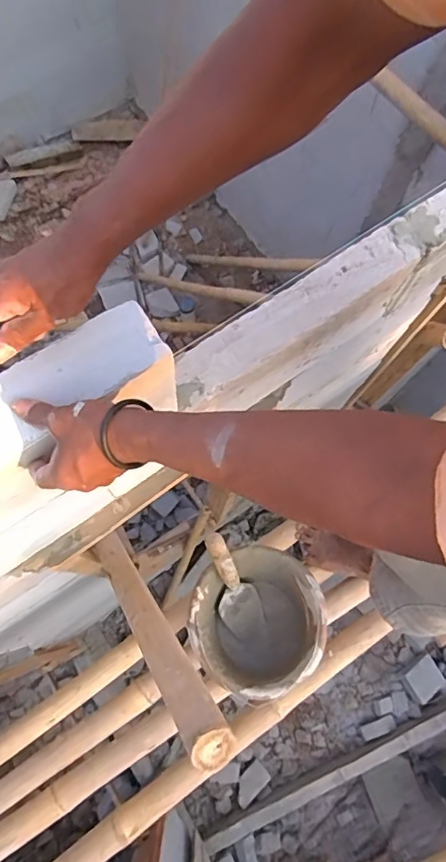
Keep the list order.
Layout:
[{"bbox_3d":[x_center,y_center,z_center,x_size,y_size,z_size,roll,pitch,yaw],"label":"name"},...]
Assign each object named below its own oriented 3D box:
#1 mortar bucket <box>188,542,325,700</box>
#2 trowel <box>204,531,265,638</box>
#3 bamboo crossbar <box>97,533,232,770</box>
[{"bbox_3d":[0.059,0.370,1.045,0.237,0.210,0.246,1,72,-2],"label":"mortar bucket"},{"bbox_3d":[0.013,0.302,1.036,0.087,0.272,0.061,-28,35,-11],"label":"trowel"},{"bbox_3d":[-0.119,0.295,0.840,0.063,0.565,0.076,-36,115,-13],"label":"bamboo crossbar"}]

